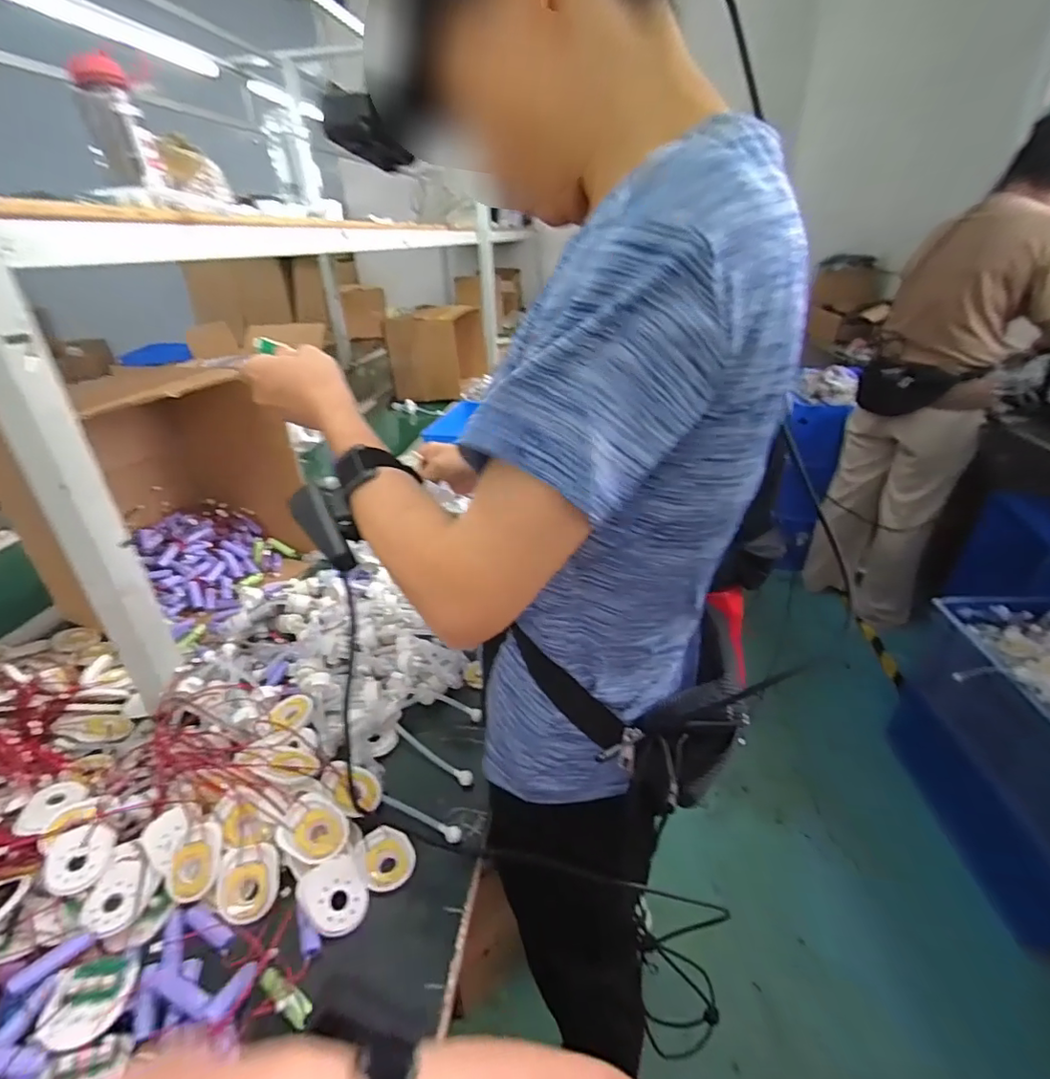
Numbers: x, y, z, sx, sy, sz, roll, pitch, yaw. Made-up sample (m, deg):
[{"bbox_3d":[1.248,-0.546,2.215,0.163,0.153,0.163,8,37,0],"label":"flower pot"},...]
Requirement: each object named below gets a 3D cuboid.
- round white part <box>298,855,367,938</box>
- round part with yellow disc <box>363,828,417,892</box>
[{"bbox_3d":[-0.158,0.297,0.451,0.047,0.008,0.055,-14,53,-34],"label":"round white part"},{"bbox_3d":[-0.122,0.284,0.487,0.043,0.005,0.054,-10,30,-13],"label":"round part with yellow disc"}]

